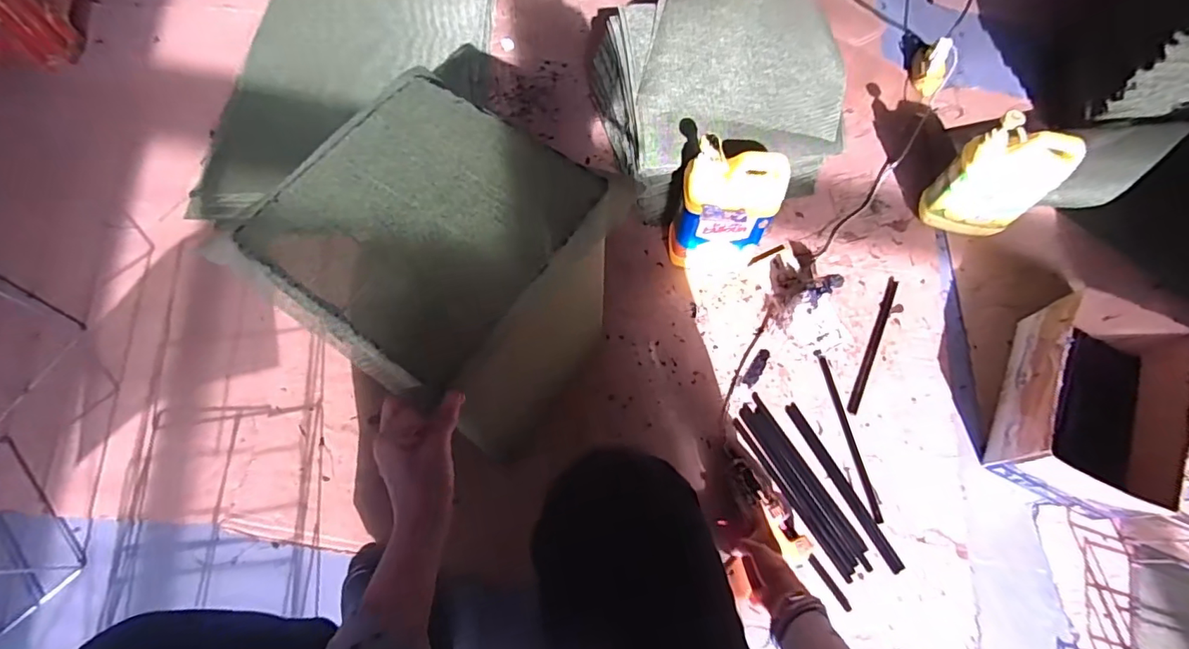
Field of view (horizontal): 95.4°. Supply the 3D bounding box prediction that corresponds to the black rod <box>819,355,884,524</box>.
[{"bbox_3d":[0.411,0.178,0.872,0.014,0.010,0.267,-9,68,-4],"label":"black rod"}]

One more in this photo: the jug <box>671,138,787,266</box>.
[{"bbox_3d":[0.210,-0.182,0.869,0.150,0.267,0.080,-1,67,0],"label":"jug"}]

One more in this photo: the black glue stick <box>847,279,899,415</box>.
[{"bbox_3d":[0.484,0.033,0.937,0.018,0.011,0.268,24,70,9],"label":"black glue stick"}]

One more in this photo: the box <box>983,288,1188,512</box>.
[{"bbox_3d":[0.755,0.113,0.828,0.195,0.158,0.296,23,70,8],"label":"box"}]

